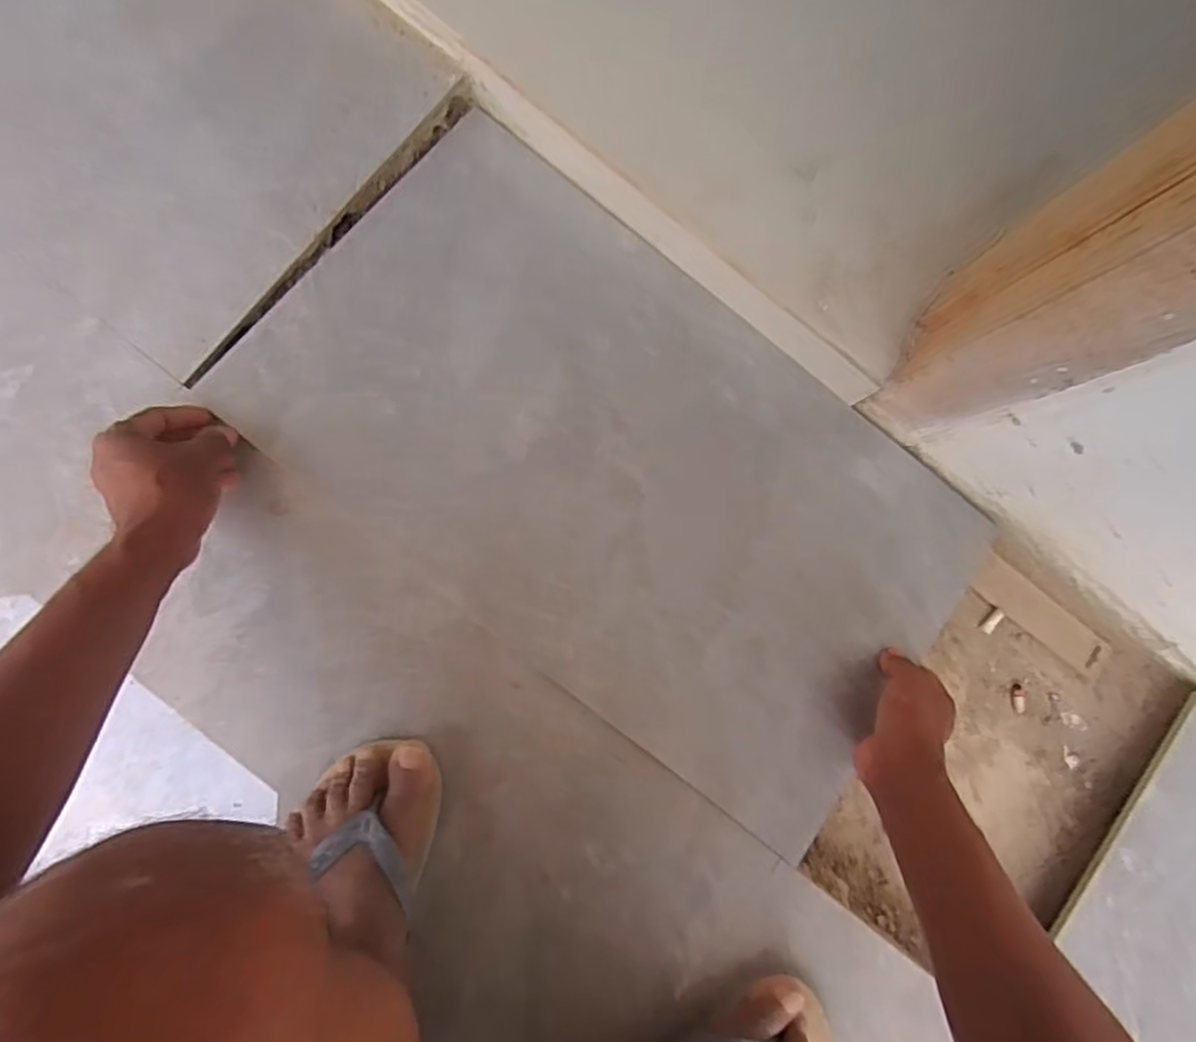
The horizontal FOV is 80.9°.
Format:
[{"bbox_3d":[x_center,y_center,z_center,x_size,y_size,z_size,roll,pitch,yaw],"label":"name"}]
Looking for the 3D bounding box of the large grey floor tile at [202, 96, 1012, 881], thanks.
[{"bbox_3d":[0.022,-0.049,0.585,0.587,0.013,0.345,38,78,-1],"label":"large grey floor tile"}]

